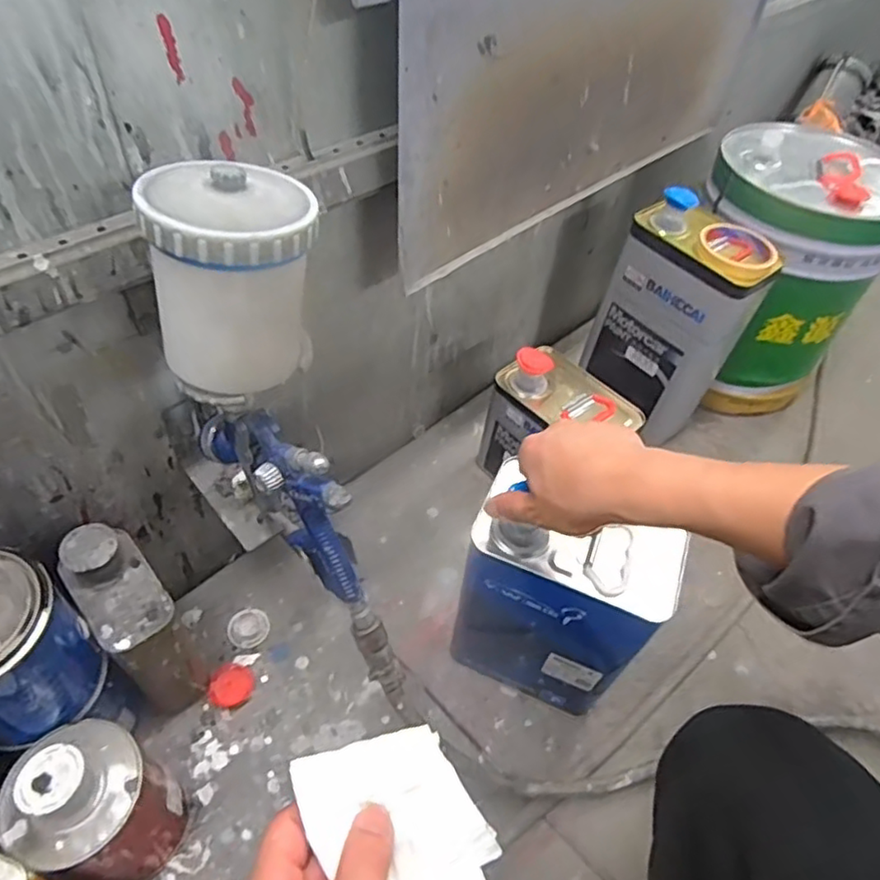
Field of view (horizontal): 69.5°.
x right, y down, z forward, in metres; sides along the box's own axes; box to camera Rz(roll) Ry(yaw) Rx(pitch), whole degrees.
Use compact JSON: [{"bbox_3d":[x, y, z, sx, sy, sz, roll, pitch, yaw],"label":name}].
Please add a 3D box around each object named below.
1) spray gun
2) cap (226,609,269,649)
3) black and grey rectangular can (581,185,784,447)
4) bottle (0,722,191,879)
[{"bbox_3d":[-0.104,0.016,0.462,0.100,0.409,0.130,-32,39,-28],"label":"spray gun"},{"bbox_3d":[-0.213,0.209,0.706,0.044,0.008,0.042,3,49,-3],"label":"cap"},{"bbox_3d":[0.320,-0.161,0.874,0.177,0.292,0.138,36,55,23],"label":"black and grey rectangular can"},{"bbox_3d":[-0.279,0.298,0.515,0.092,0.183,0.092,3,49,-3],"label":"bottle"}]

